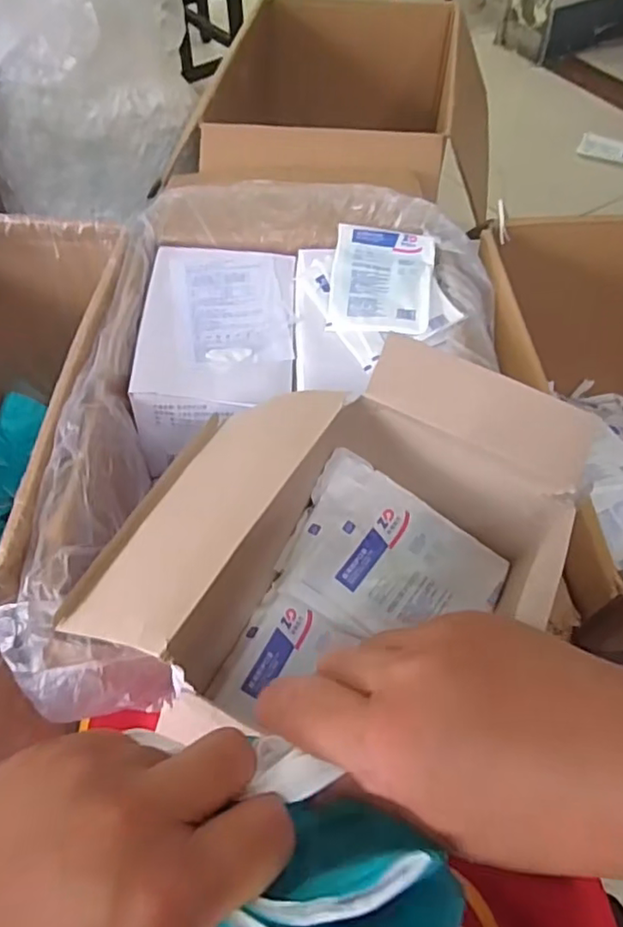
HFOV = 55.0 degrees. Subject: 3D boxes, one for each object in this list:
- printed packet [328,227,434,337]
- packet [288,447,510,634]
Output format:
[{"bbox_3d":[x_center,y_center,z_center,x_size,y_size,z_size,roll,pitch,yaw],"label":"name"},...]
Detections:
[{"bbox_3d":[0.091,-0.239,0.776,0.128,0.028,0.166,8,57,5],"label":"printed packet"},{"bbox_3d":[0.076,0.091,0.562,0.189,0.020,0.126,30,86,7],"label":"packet"}]

